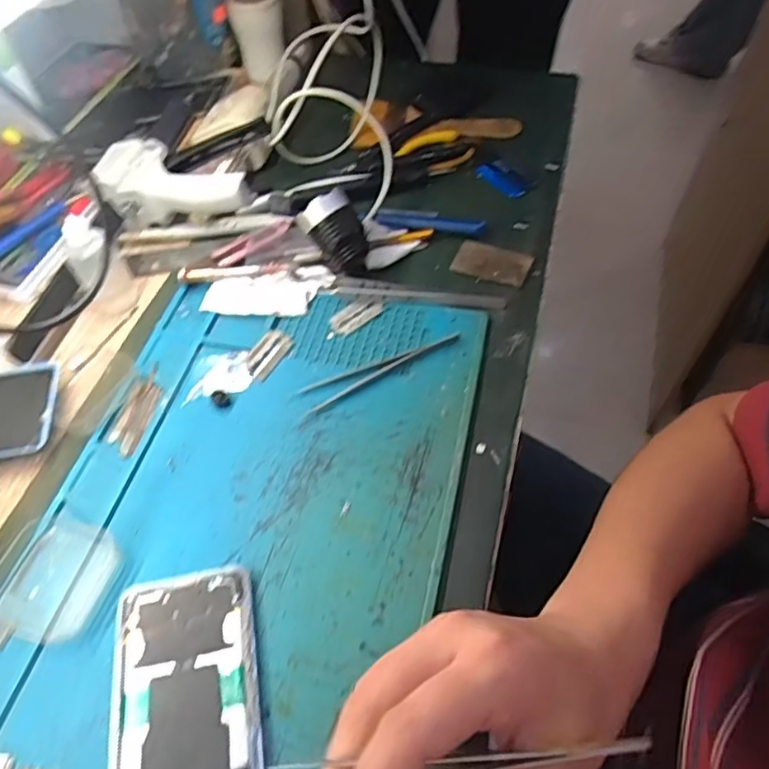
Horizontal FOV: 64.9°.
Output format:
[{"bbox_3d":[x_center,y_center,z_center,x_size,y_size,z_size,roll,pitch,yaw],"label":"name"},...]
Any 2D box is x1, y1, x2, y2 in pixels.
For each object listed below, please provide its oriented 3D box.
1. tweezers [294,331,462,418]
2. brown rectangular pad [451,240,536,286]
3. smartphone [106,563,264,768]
[{"bbox_3d":[-0.002,-0.011,0.433,0.124,0.009,0.023,-21,57,-12],"label":"tweezers"},{"bbox_3d":[0.088,-0.100,0.492,0.059,0.004,0.037,19,58,15],"label":"brown rectangular pad"},{"bbox_3d":[-0.099,0.177,0.303,0.074,0.011,0.164,-11,55,-5],"label":"smartphone"}]

